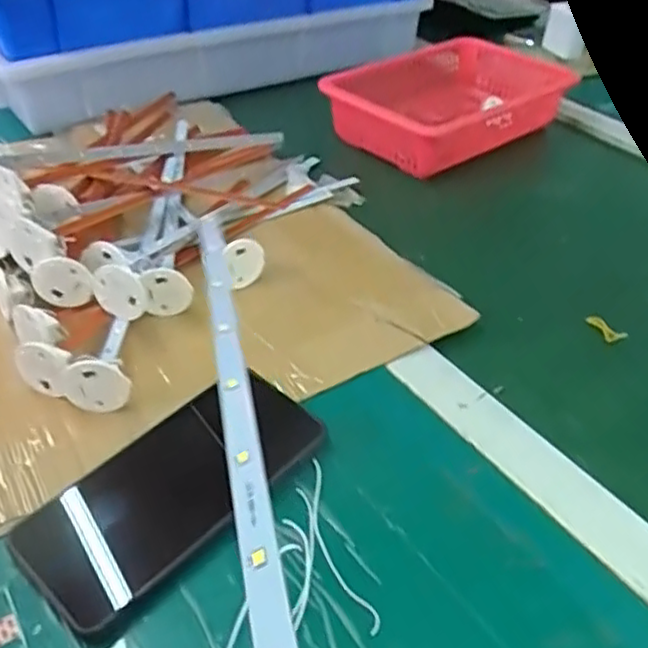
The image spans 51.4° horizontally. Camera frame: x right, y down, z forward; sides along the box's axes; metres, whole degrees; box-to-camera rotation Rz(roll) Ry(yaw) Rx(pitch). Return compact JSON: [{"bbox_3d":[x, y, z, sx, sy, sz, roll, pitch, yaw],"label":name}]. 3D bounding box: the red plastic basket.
[{"bbox_3d":[0.149,-0.241,0.738,0.165,0.068,0.289,33,48,32],"label":"red plastic basket"}]

